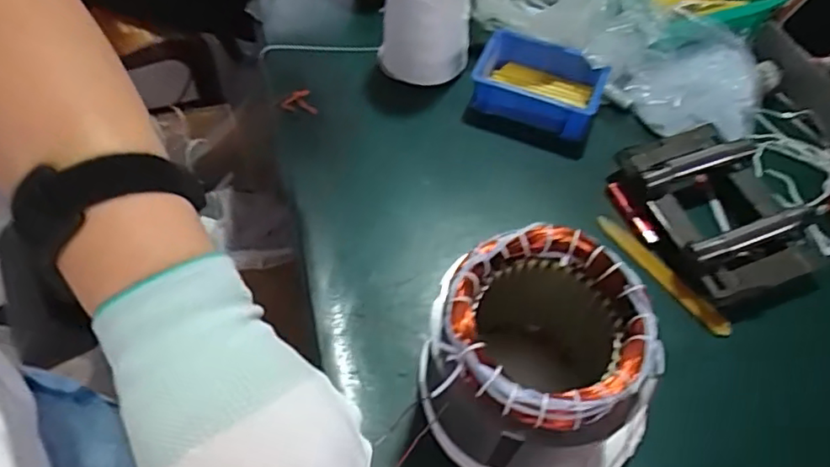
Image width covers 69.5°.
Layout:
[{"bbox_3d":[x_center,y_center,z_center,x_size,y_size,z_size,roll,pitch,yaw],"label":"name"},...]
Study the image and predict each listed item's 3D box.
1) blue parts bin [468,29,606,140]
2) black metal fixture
[{"bbox_3d":[0.143,-0.170,0.690,0.141,0.052,0.090,20,60,11],"label":"blue parts bin"},{"bbox_3d":[0.304,-0.024,0.607,0.153,0.048,0.195,-17,60,-11],"label":"black metal fixture"}]

